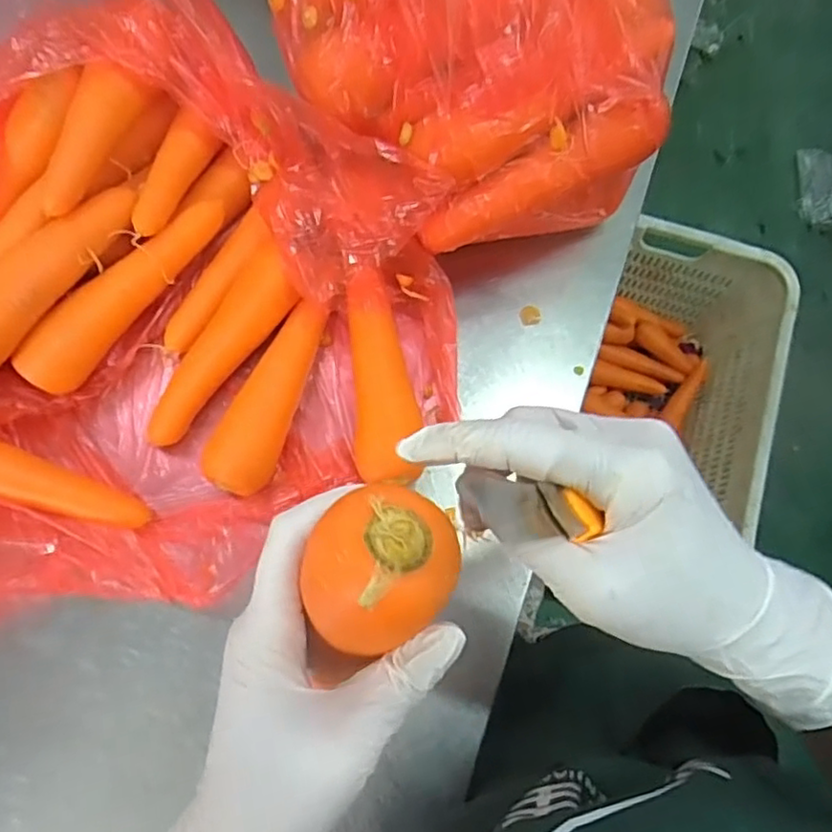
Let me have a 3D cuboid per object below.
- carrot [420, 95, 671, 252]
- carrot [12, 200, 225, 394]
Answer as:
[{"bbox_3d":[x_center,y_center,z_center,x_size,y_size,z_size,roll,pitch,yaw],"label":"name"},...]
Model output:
[{"bbox_3d":[0.079,-0.151,0.405,0.161,0.032,0.030,-25,76,13],"label":"carrot"},{"bbox_3d":[-0.207,-0.088,0.453,0.033,0.038,0.174,43,79,10],"label":"carrot"}]

